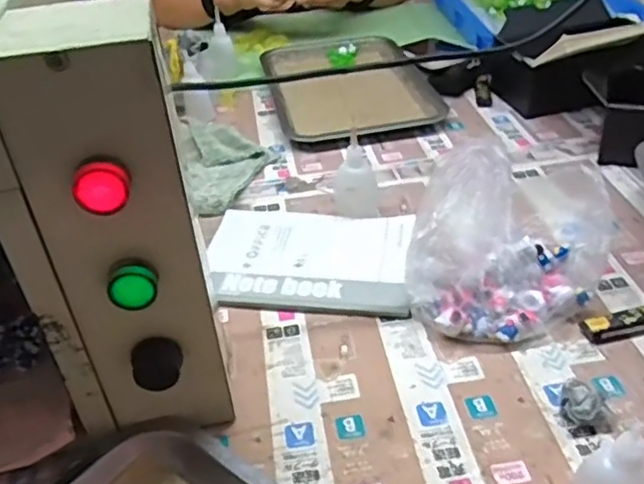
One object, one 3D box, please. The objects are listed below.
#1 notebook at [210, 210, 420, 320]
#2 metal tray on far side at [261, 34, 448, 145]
[{"bbox_3d":[-0.012,0.009,0.614,0.189,0.012,0.144,2,38,9],"label":"notebook"},{"bbox_3d":[0.031,-0.225,0.907,0.204,0.017,0.288,-10,39,-6],"label":"metal tray on far side"}]

